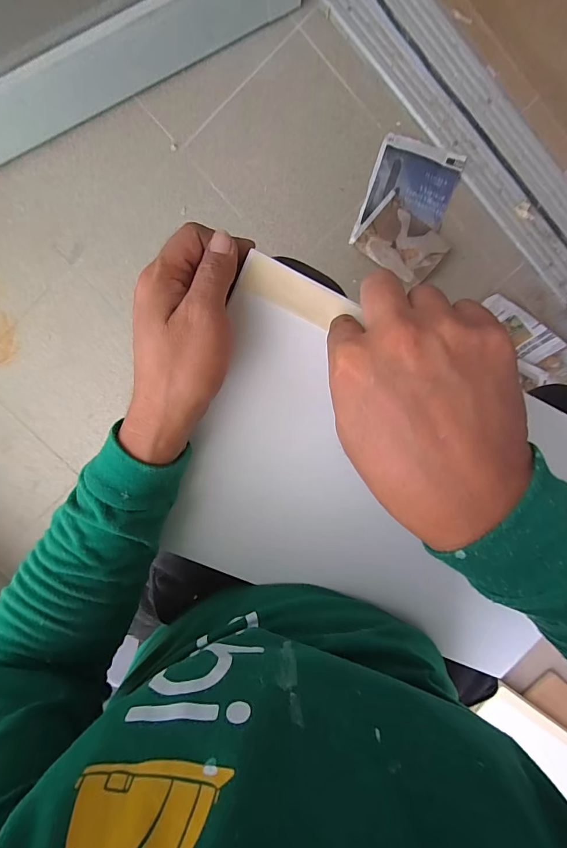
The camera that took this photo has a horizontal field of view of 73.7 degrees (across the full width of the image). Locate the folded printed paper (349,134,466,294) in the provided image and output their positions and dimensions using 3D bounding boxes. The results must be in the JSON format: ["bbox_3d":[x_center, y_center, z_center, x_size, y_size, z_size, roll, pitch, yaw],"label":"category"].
[{"bbox_3d":[0.239,-0.406,0.715,0.174,0.029,0.244,17,97,-4],"label":"folded printed paper"}]

